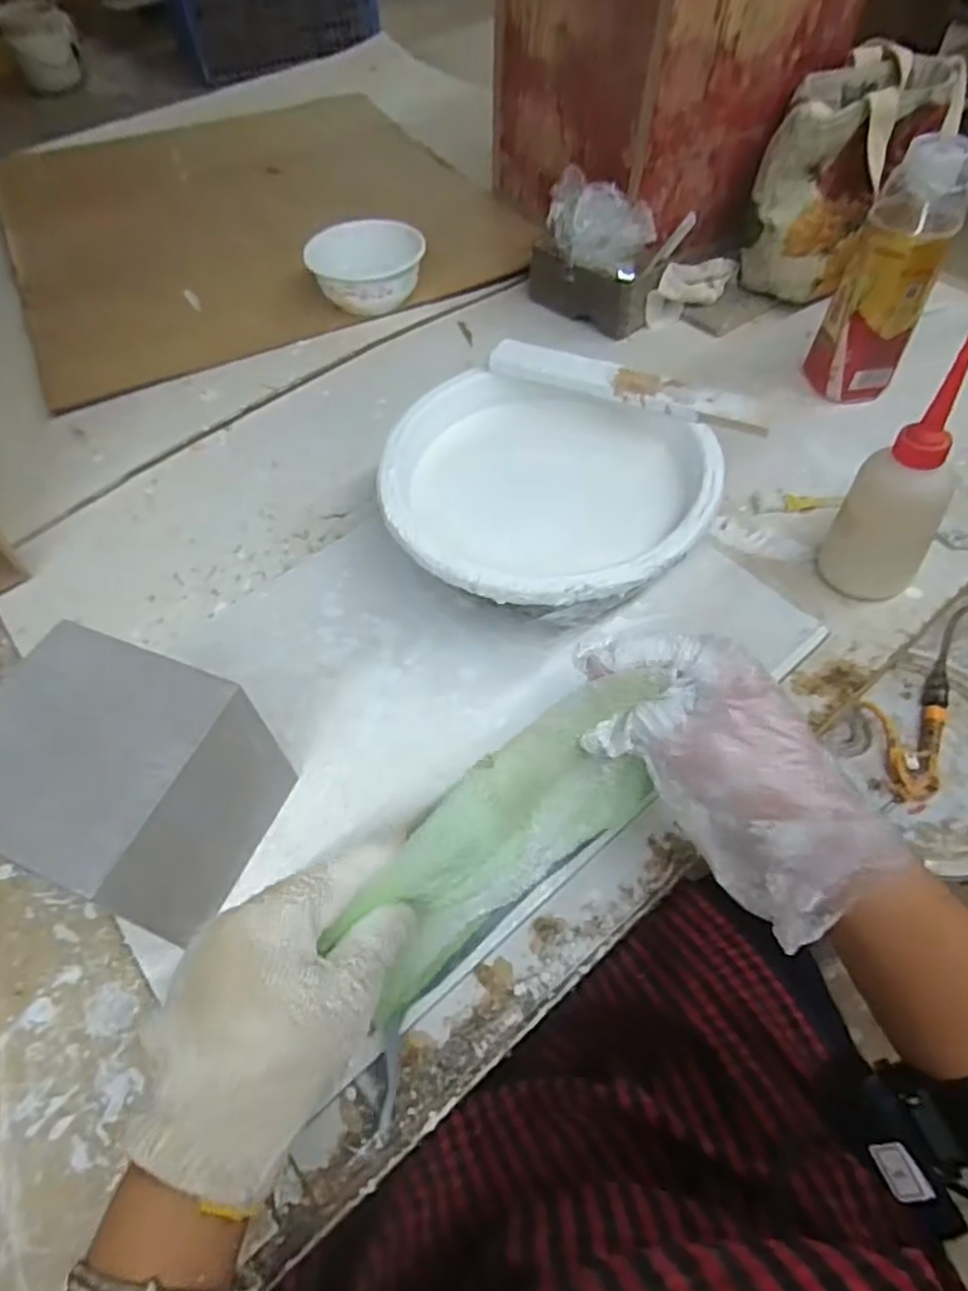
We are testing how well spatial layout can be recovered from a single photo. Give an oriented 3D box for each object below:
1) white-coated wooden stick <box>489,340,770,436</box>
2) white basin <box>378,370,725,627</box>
[{"bbox_3d":[0.099,-0.182,0.495,0.198,0.014,0.029,21,59,16],"label":"white-coated wooden stick"},{"bbox_3d":[0.043,-0.090,0.488,0.209,0.083,0.196,-1,56,2],"label":"white basin"}]

